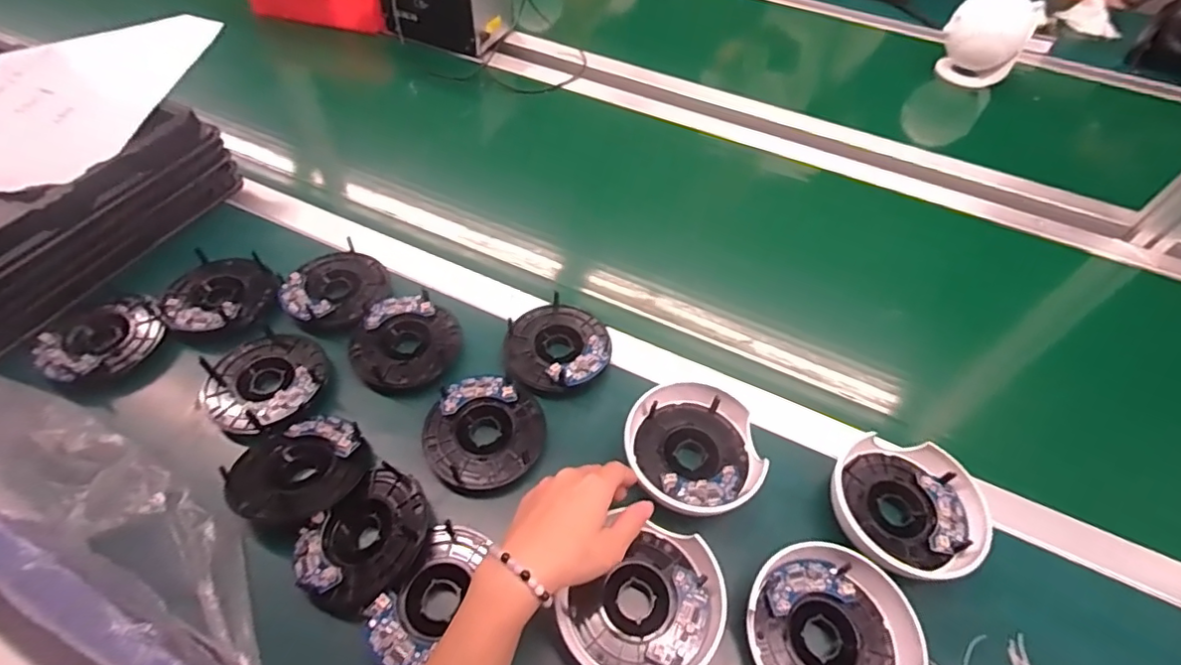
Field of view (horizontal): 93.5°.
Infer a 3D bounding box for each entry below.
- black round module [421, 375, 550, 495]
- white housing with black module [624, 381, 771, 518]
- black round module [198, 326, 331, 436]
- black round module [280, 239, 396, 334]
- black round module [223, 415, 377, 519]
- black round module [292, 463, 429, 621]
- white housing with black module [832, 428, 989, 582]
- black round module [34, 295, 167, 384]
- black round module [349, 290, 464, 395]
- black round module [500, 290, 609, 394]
[{"bbox_3d":[-0.092,0.085,0.478,0.100,0.020,0.098,2,52,-3],"label":"black round module"},{"bbox_3d":[0.086,0.101,0.478,0.115,0.042,0.114,5,52,-1],"label":"white housing with black module"},{"bbox_3d":[-0.287,0.041,0.492,0.101,0.020,0.098,2,52,-3],"label":"black round module"},{"bbox_3d":[-0.258,-0.046,0.564,0.104,0.015,0.100,2,52,-3],"label":"black round module"},{"bbox_3d":[-0.234,0.108,0.447,0.102,0.023,0.085,-27,59,-23],"label":"black round module"},{"bbox_3d":[-0.168,0.152,0.416,0.083,0.030,0.097,29,56,17],"label":"black round module"},{"bbox_3d":[0.257,0.141,0.452,0.105,0.033,0.112,2,52,-3],"label":"white housing with black module"},{"bbox_3d":[-0.448,0.003,0.512,0.095,0.023,0.082,-25,58,-22],"label":"black round module"},{"bbox_3d":[-0.177,0.009,0.534,0.093,0.025,0.097,2,52,-3],"label":"black round module"},{"bbox_3d":[-0.031,0.011,0.541,0.099,0.026,0.097,2,52,-3],"label":"black round module"}]

